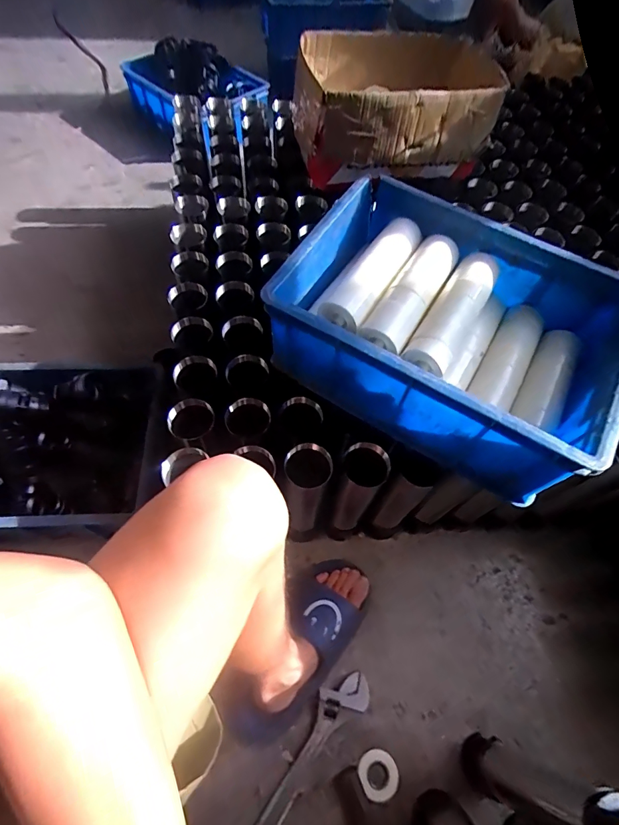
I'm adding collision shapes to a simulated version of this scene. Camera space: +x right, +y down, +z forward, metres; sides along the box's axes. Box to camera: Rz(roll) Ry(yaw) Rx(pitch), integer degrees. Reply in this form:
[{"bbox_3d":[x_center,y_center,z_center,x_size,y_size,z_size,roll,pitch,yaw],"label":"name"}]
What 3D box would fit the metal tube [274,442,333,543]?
[{"bbox_3d":[-0.012,0.135,0.651,0.069,0.290,0.067,1,60,-3],"label":"metal tube"}]

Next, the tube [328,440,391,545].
[{"bbox_3d":[0.067,0.139,0.656,0.056,0.311,0.055,1,60,-3],"label":"tube"}]

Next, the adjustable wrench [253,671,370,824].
[{"bbox_3d":[-0.015,0.512,0.602,0.061,0.022,0.288,40,66,17],"label":"adjustable wrench"}]

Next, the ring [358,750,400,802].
[{"bbox_3d":[0.103,0.537,0.612,0.056,0.006,0.058,1,60,-3],"label":"ring"}]

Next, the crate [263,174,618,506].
[{"bbox_3d":[0.181,-0.108,0.565,0.393,0.162,0.295,29,63,13],"label":"crate"}]

